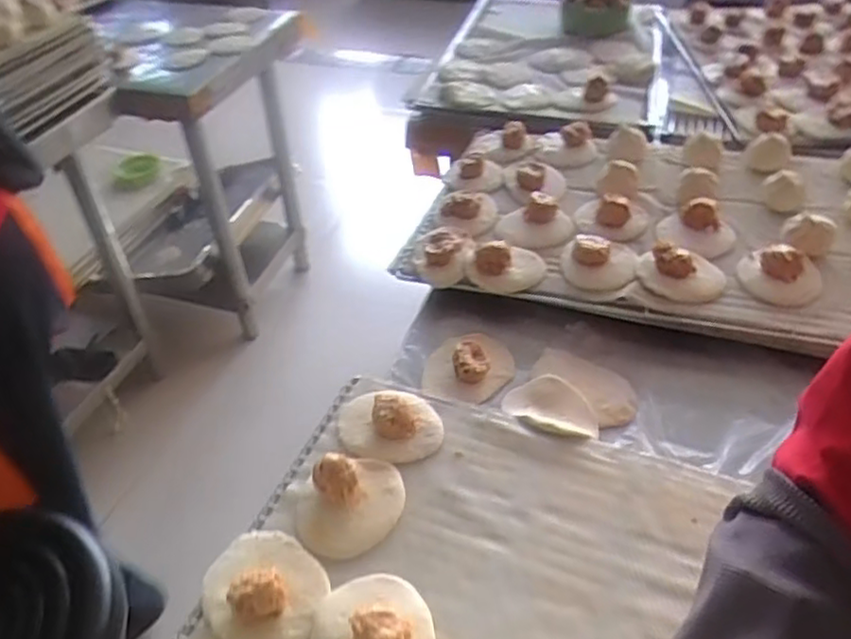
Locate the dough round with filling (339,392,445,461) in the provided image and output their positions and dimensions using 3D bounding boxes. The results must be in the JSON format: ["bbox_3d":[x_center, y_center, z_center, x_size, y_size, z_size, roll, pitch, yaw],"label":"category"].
[{"bbox_3d":[-0.035,0.097,0.662,0.099,0.036,0.091,-2,42,2],"label":"dough round with filling"}]

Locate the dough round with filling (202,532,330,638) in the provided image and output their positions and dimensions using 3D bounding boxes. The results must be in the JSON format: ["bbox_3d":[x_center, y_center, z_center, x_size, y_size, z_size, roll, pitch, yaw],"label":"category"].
[{"bbox_3d":[-0.130,0.205,0.535,0.102,0.029,0.085,27,50,29],"label":"dough round with filling"}]

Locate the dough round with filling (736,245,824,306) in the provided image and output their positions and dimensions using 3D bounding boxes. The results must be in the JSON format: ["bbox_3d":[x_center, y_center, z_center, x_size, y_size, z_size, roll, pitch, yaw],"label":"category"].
[{"bbox_3d":[0.401,-0.058,0.770,0.087,0.035,0.087,-2,42,2],"label":"dough round with filling"}]

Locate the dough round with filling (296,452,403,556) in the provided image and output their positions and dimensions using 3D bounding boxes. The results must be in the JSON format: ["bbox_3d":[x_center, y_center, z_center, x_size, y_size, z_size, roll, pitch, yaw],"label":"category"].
[{"bbox_3d":[-0.066,0.152,0.594,0.102,0.036,0.091,-24,46,-22],"label":"dough round with filling"}]

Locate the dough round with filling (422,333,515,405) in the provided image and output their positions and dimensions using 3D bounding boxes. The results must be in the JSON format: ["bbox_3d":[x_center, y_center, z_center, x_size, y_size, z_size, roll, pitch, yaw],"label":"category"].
[{"bbox_3d":[0.047,0.047,0.731,0.091,0.027,0.095,-2,42,2],"label":"dough round with filling"}]

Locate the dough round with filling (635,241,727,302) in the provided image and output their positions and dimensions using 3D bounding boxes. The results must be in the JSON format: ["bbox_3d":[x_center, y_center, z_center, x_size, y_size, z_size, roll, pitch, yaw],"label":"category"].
[{"bbox_3d":[0.290,-0.052,0.778,0.094,0.026,0.081,14,45,18],"label":"dough round with filling"}]

